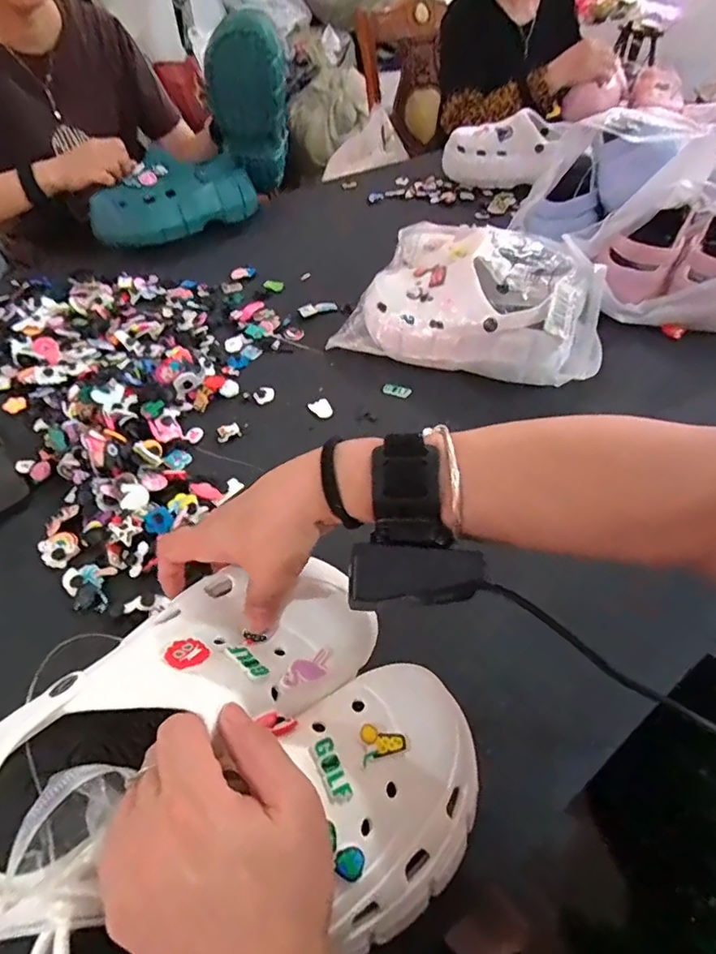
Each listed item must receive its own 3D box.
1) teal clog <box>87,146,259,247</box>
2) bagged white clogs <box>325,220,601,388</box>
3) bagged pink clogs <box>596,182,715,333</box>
[{"bbox_3d":[-0.290,-0.447,0.851,0.256,0.098,0.083,-28,53,-23],"label":"teal clog"},{"bbox_3d":[0.152,-0.225,0.670,0.307,0.113,0.205,18,50,17],"label":"bagged white clogs"},{"bbox_3d":[0.434,-0.303,0.684,0.224,0.158,0.190,15,50,15],"label":"bagged pink clogs"}]

